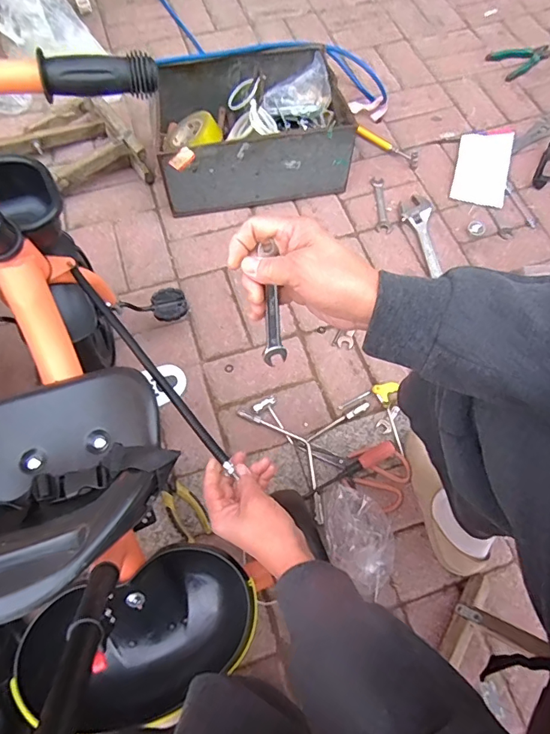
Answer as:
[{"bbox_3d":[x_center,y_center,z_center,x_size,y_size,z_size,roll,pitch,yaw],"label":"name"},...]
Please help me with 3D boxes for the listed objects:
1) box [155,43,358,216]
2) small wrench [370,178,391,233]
[{"bbox_3d":[-0.052,-0.521,1.014,0.403,0.174,0.287,-8,65,-5],"label":"box"},{"bbox_3d":[0.242,-0.372,1.058,0.033,0.005,0.156,-5,73,10],"label":"small wrench"}]

